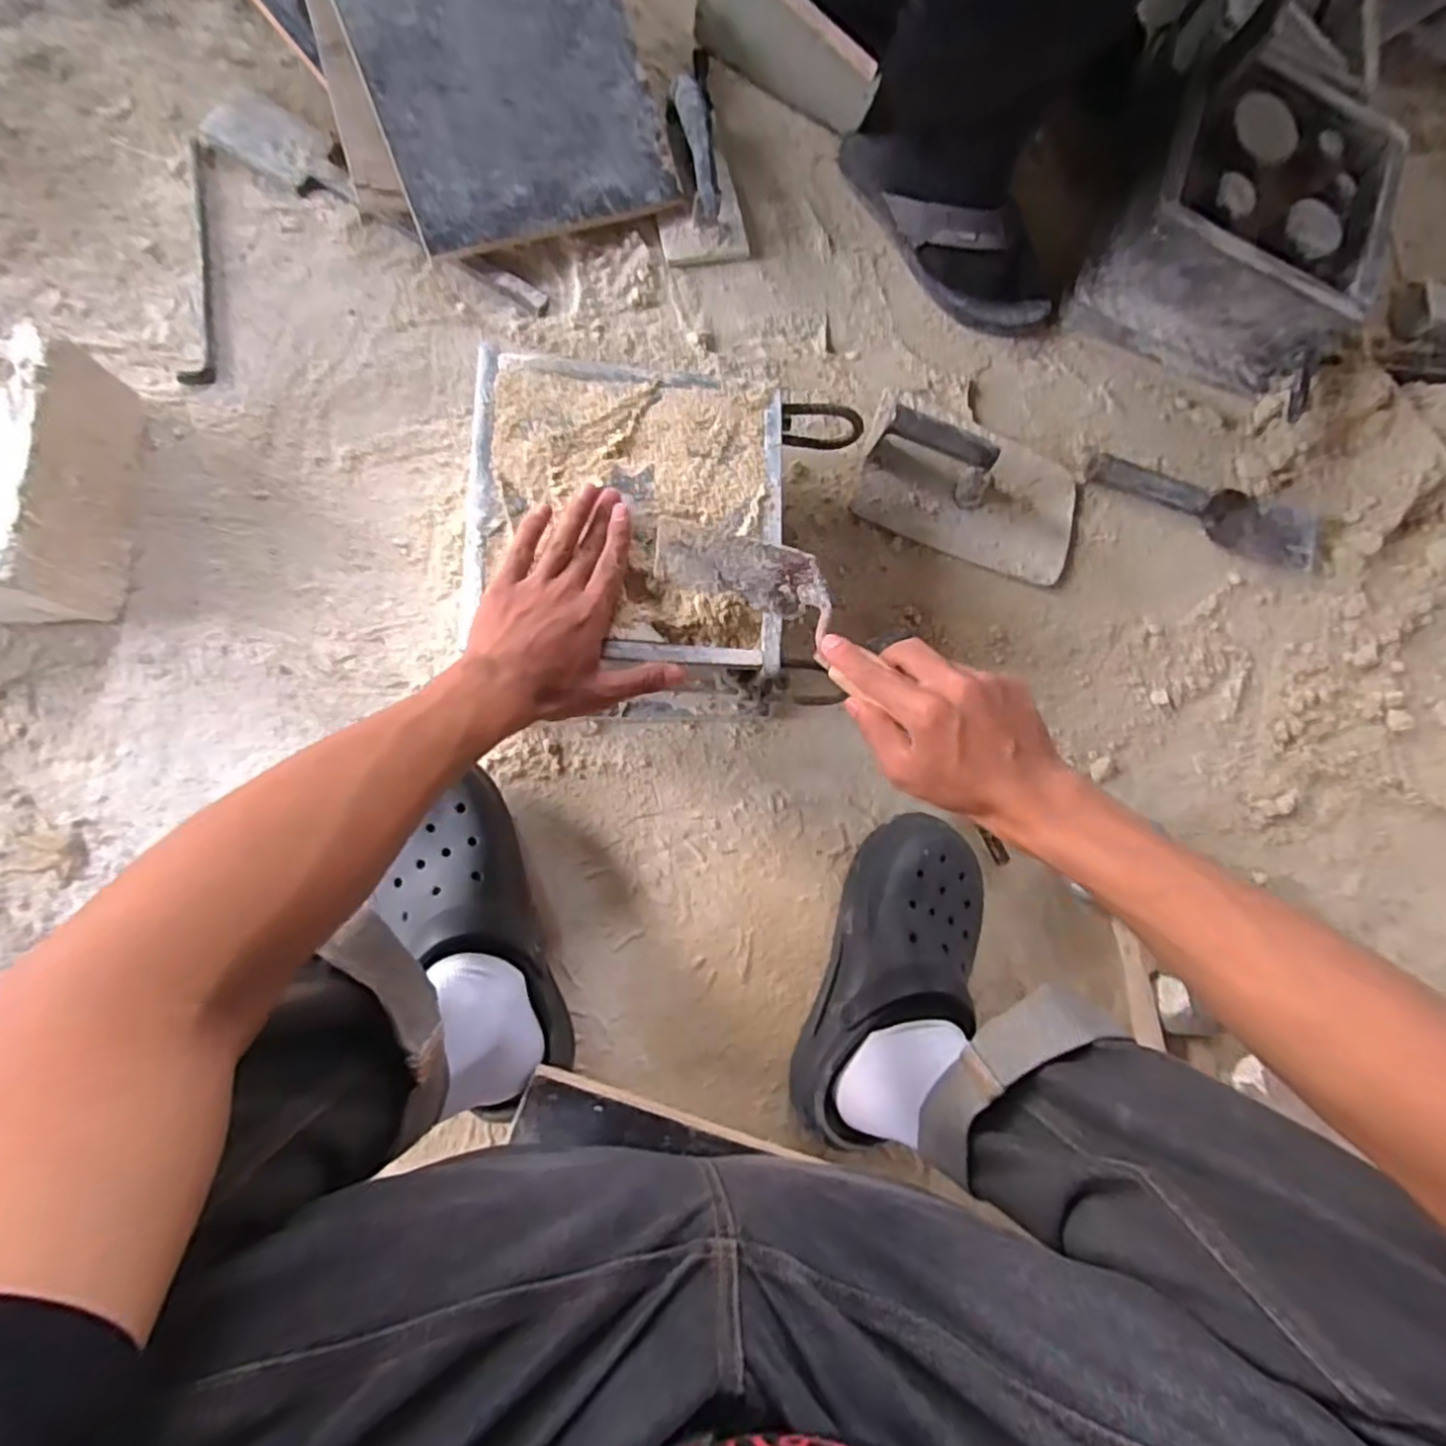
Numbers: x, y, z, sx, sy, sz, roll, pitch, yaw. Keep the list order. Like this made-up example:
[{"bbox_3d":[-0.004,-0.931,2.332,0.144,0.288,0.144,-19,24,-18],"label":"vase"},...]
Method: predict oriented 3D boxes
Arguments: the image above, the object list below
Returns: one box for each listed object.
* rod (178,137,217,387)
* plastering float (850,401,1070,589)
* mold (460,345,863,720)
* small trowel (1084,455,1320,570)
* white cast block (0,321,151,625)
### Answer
[{"bbox_3d":[-0.463,-0.403,0.605,0.027,0.010,0.227,-6,86,-8],"label":"rod"},{"bbox_3d":[0.248,-0.233,0.664,0.222,0.079,0.135,19,83,-6],"label":"plastering float"},{"bbox_3d":[-0.040,-0.138,0.569,0.298,0.137,0.253,1,85,-7],"label":"mold"},{"bbox_3d":[0.507,-0.225,0.721,0.275,0.035,0.070,13,84,-6],"label":"small trowel"},{"bbox_3d":[-0.568,-0.180,0.518,0.185,0.101,0.190,1,85,-7],"label":"white cast block"}]

